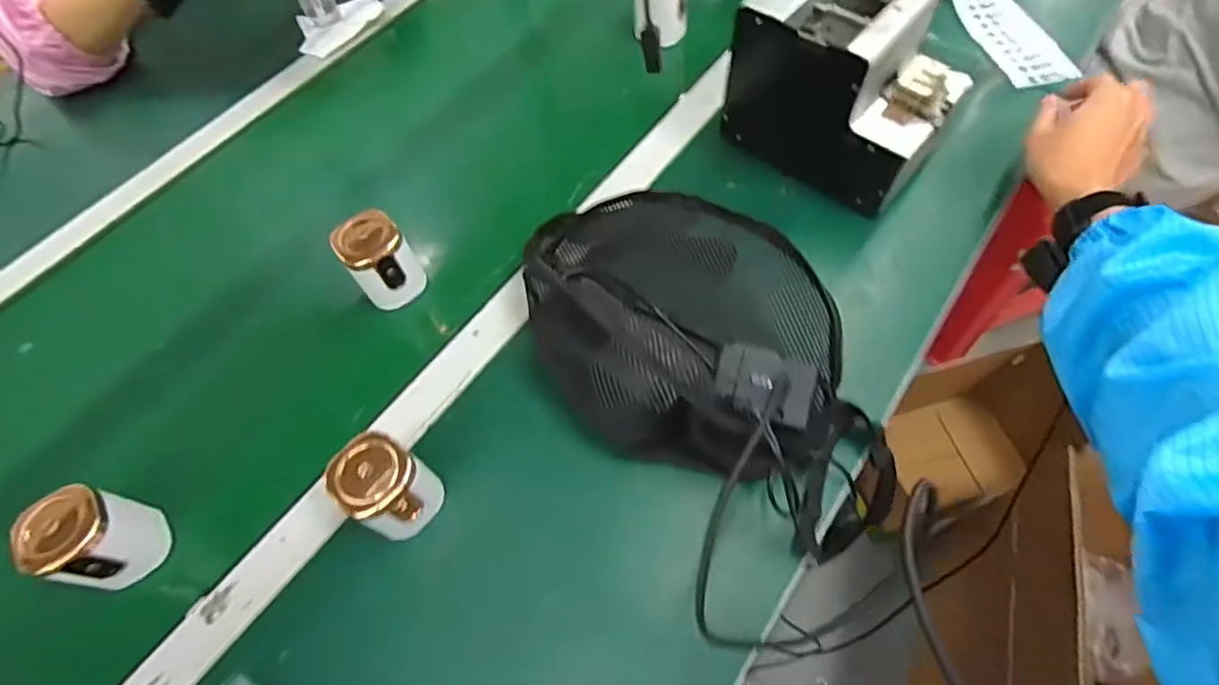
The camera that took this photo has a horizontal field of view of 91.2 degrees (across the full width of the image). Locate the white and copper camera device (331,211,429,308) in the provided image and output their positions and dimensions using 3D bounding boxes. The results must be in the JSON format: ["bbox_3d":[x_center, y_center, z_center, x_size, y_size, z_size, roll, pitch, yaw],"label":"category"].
[{"bbox_3d":[-0.203,-0.074,0.530,0.053,0.071,0.054,-39,65,-17],"label":"white and copper camera device"}]

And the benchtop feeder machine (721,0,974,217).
[{"bbox_3d":[0.219,-0.239,0.550,0.177,0.154,0.141,36,69,21],"label":"benchtop feeder machine"}]

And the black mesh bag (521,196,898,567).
[{"bbox_3d":[0.065,-0.014,0.476,0.317,0.089,0.203,29,66,19],"label":"black mesh bag"}]

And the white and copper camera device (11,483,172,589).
[{"bbox_3d":[-0.372,0.140,0.428,0.059,0.074,0.064,10,62,10],"label":"white and copper camera device"}]

